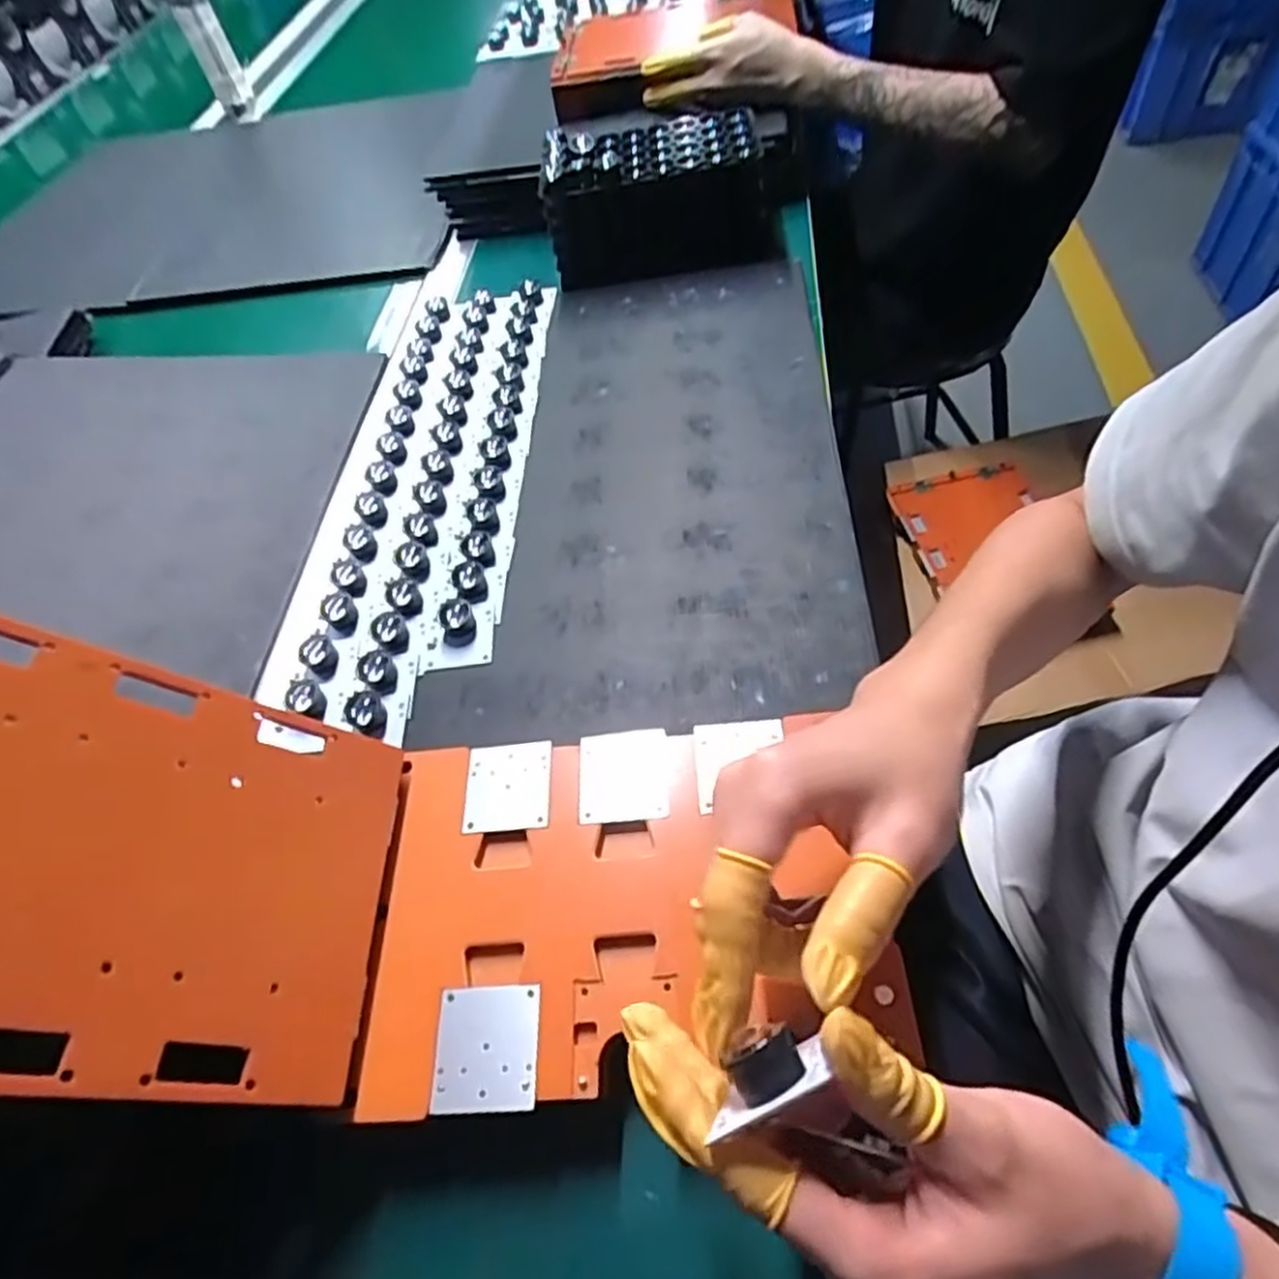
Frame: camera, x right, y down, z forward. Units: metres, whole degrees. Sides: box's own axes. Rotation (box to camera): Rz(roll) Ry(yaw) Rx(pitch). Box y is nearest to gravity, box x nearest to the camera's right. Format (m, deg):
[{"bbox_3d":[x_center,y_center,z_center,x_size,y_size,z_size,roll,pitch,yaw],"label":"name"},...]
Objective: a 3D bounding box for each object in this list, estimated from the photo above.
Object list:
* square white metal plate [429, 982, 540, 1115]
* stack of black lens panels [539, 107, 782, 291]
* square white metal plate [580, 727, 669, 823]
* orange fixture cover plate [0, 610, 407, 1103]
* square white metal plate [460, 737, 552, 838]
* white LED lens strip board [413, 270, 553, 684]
[{"bbox_3d":[-0.066,0.173,0.322,0.044,0.004,0.048,-7,54,6],"label":"square white metal plate"},{"bbox_3d":[0.017,-0.410,0.711,0.197,0.108,0.123,-4,55,8],"label":"stack of black lens panels"},{"bbox_3d":[-0.008,0.069,0.385,0.045,0.005,0.047,-6,54,6],"label":"square white metal plate"},{"bbox_3d":[-0.206,0.080,0.288,0.008,0.232,0.156,-31,46,36],"label":"orange fixture cover plate"},{"bbox_3d":[-0.069,0.077,0.395,0.046,0.004,0.047,-7,59,9],"label":"square white metal plate"},{"bbox_3d":[-0.115,-0.159,0.597,0.056,0.016,0.417,-3,54,8],"label":"white LED lens strip board"}]

